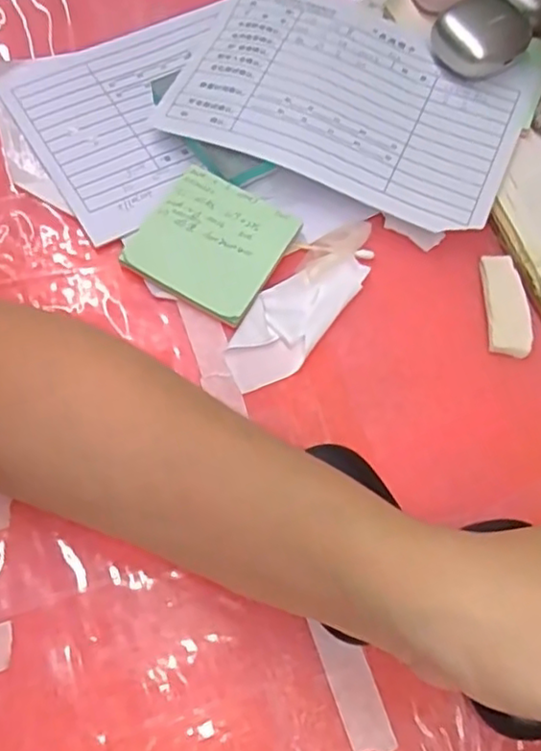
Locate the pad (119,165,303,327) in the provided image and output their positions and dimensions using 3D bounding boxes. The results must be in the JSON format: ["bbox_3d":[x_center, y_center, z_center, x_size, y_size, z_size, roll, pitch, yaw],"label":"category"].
[{"bbox_3d":[-0.034,-0.077,0.372,0.077,0.006,0.077,30,68,10],"label":"pad"}]

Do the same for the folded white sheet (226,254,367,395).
[{"bbox_3d":[0.013,-0.034,0.364,0.039,0.009,0.101,34,69,12],"label":"folded white sheet"}]

